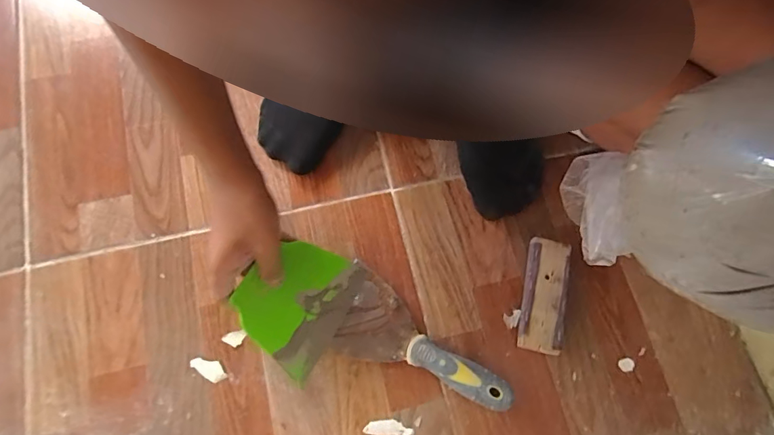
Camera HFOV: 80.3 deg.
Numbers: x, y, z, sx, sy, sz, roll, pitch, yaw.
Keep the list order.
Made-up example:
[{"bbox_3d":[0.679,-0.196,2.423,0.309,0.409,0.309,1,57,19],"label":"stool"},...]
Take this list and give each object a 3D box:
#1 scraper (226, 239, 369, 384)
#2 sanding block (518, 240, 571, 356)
[{"bbox_3d":[-0.090,0.081,0.452,0.104,0.005,0.123,35,69,-19],"label":"scraper"},{"bbox_3d":[0.167,0.083,0.491,0.043,0.024,0.118,12,72,1],"label":"sanding block"}]

